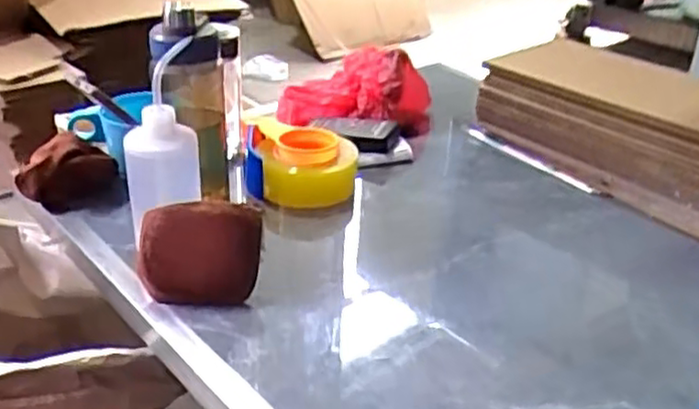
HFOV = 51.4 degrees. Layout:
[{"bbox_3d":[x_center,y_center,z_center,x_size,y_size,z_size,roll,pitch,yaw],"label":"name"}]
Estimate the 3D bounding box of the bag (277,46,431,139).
[{"bbox_3d":[0.007,-0.173,1.128,0.212,0.128,0.133,10,31,15],"label":"bag"}]

